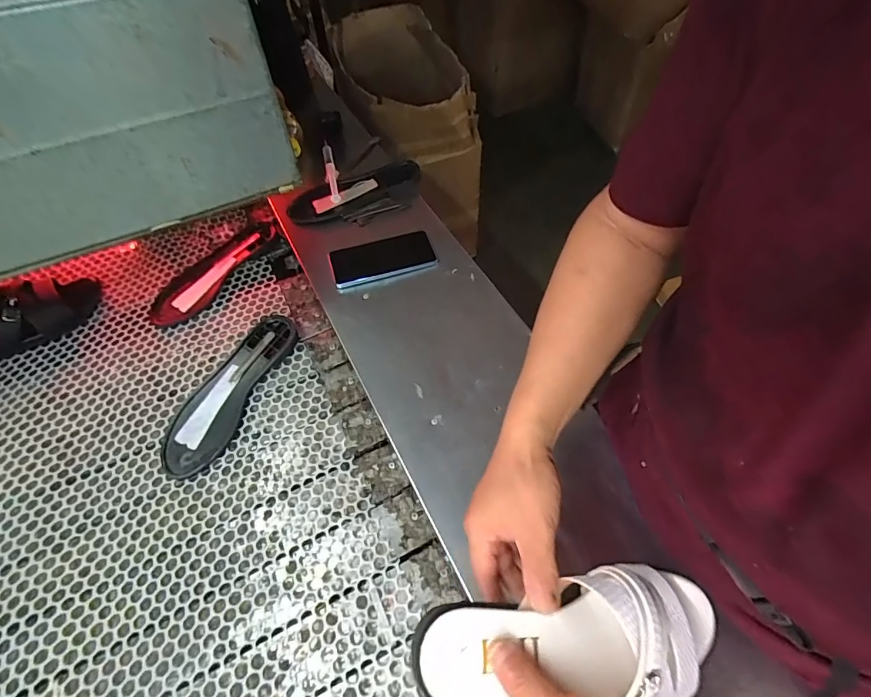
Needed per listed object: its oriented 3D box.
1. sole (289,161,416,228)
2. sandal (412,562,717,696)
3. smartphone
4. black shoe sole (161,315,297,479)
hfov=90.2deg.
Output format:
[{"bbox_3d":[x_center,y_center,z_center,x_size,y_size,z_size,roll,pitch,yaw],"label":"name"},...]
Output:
[{"bbox_3d":[-0.144,-0.282,0.769,0.237,0.021,0.085,-22,58,-14],"label":"sole"},{"bbox_3d":[0.101,0.203,0.301,0.225,0.058,0.081,-4,55,-7],"label":"sandal"},{"bbox_3d":[-0.082,-0.144,0.686,0.161,0.009,0.081,-17,57,-11],"label":"smartphone"},{"bbox_3d":[-0.278,0.052,0.582,0.084,0.023,0.237,17,57,12],"label":"black shoe sole"}]

